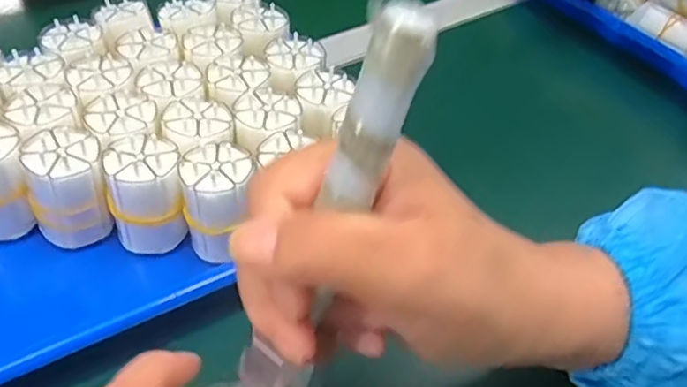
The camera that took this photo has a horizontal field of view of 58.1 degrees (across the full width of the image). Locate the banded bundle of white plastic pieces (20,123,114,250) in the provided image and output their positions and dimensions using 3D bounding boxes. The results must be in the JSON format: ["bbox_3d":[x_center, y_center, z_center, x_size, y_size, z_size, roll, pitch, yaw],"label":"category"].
[{"bbox_3d":[-0.148,-0.003,0.335,0.038,0.056,0.036,3,44,-2],"label":"banded bundle of white plastic pieces"}]

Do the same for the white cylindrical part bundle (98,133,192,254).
[{"bbox_3d":[-0.106,0.002,0.336,0.038,0.057,0.035,3,44,-2],"label":"white cylindrical part bundle"}]

